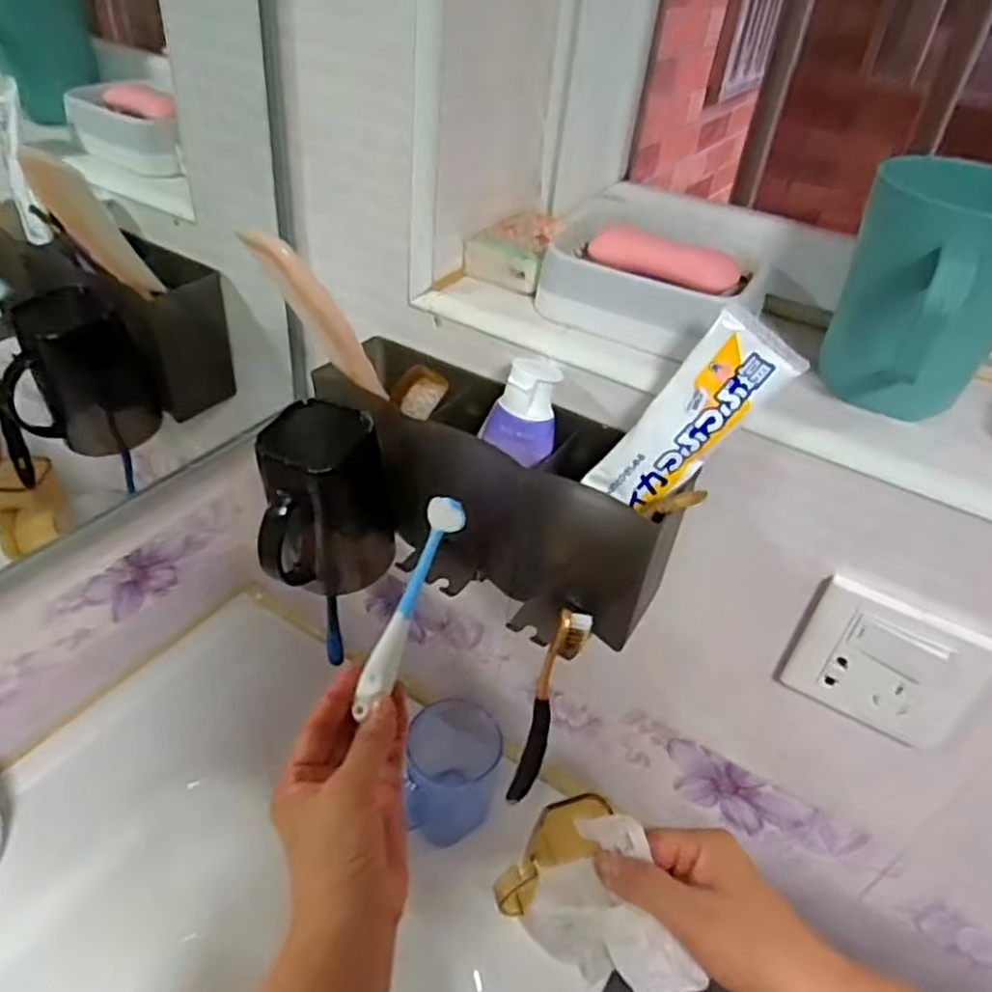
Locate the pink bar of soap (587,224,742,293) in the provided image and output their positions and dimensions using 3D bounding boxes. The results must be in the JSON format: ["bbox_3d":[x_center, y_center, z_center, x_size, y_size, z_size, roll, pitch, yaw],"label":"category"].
[{"bbox_3d":[0.098,-0.139,0.423,0.086,0.021,0.019,20,40,17],"label":"pink bar of soap"}]

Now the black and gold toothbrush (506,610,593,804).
[{"bbox_3d":[0.030,0.133,0.433,0.024,0.176,0.013,17,39,14],"label":"black and gold toothbrush"}]

